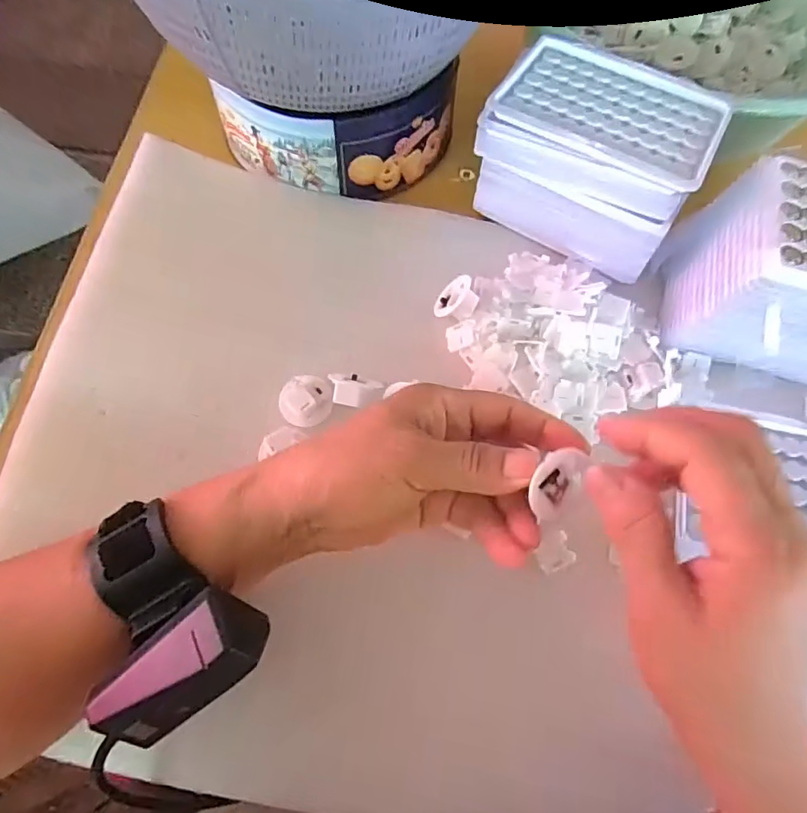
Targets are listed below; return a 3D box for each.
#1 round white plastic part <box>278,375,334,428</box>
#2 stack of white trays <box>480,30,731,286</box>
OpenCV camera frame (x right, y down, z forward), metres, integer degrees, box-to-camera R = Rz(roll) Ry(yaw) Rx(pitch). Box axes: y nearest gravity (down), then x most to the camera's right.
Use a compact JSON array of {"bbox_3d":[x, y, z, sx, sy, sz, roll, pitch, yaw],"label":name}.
[{"bbox_3d":[-0.058,-0.004,0.320,0.032,0.011,0.029,-41,75,-17],"label":"round white plastic part"},{"bbox_3d":[0.127,-0.167,0.356,0.138,0.082,0.105,28,69,9],"label":"stack of white trays"}]

